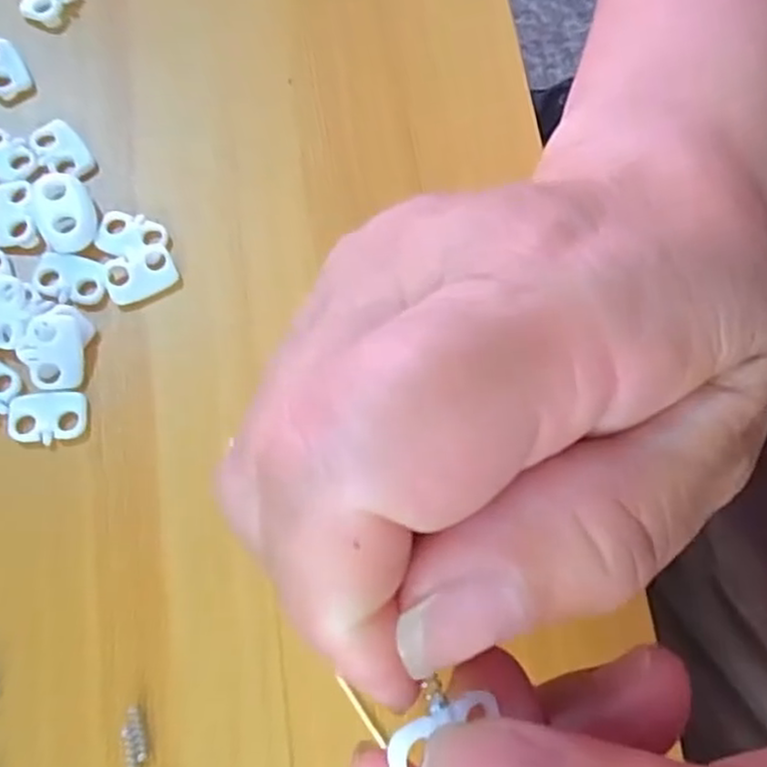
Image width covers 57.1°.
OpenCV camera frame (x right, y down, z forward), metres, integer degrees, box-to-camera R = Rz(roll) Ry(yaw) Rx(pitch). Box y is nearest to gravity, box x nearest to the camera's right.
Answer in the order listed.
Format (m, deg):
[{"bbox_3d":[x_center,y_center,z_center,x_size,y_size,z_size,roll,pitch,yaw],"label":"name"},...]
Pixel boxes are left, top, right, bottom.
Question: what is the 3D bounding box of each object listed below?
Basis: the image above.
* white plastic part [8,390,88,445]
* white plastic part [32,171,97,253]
[{"bbox_3d":[-0.084,0.008,0.175,0.018,0.004,0.012,-6,74,-7],"label":"white plastic part"},{"bbox_3d":[-0.085,-0.046,0.188,0.014,0.005,0.022,-16,75,-10],"label":"white plastic part"}]

